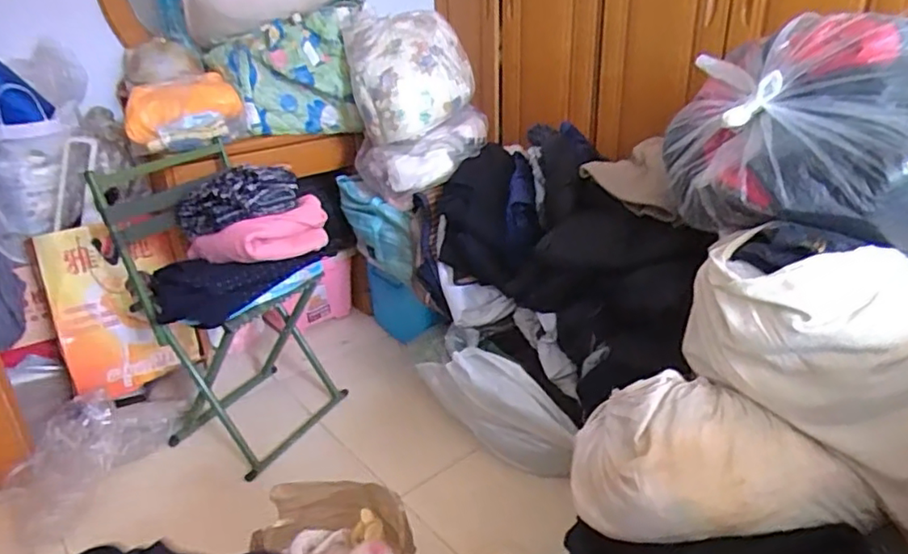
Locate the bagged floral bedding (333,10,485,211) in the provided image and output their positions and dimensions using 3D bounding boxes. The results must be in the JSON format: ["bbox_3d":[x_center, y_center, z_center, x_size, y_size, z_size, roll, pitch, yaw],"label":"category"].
[{"bbox_3d":[-0.096,-0.457,1.623,0.353,0.432,0.300,-6,26,-8],"label":"bagged floral bedding"}]

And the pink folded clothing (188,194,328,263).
[{"bbox_3d":[-0.424,-0.082,1.325,0.298,0.111,0.103,-12,28,-19],"label":"pink folded clothing"}]

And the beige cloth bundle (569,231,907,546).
[{"bbox_3d":[0.412,0.144,0.785,0.471,0.324,0.278,0,26,4],"label":"beige cloth bundle"}]

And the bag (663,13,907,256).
[{"bbox_3d":[0.571,-0.194,0.849,0.508,0.276,0.338,8,28,19],"label":"bag"}]

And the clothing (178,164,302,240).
[{"bbox_3d":[-0.487,-0.170,1.328,0.265,0.118,0.118,-19,28,-4],"label":"clothing"}]

